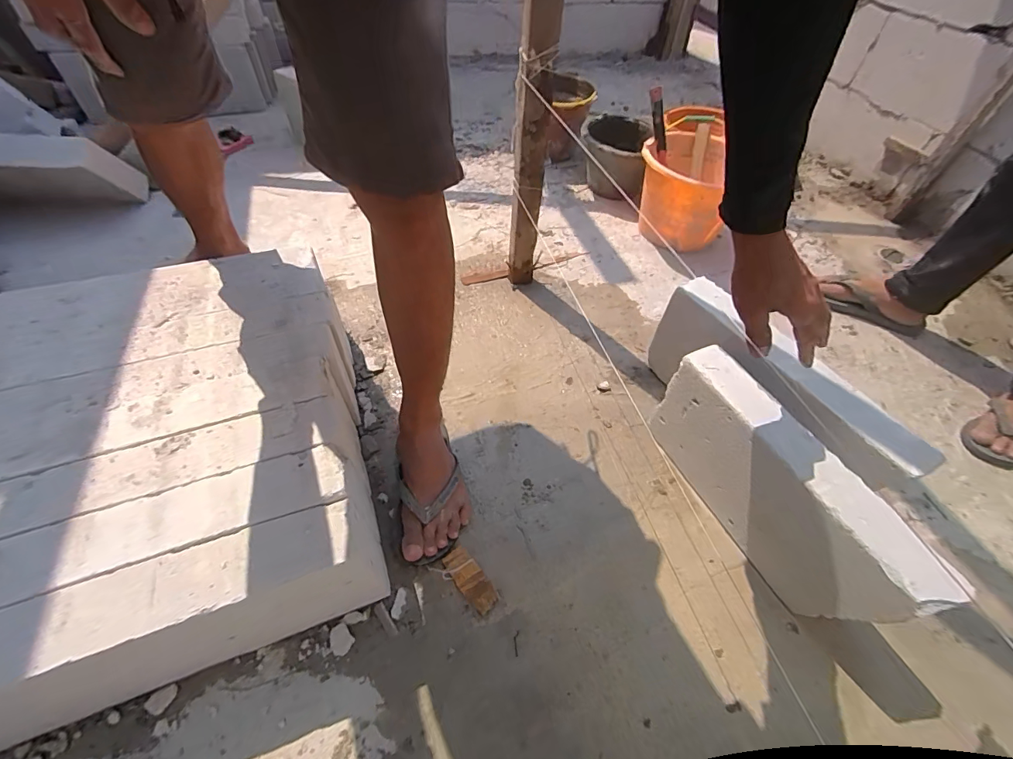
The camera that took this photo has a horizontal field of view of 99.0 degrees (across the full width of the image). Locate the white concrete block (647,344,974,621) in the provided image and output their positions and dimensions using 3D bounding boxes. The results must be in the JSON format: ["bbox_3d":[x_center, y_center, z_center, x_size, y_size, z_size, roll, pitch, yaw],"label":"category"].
[{"bbox_3d":[0.377,0.145,0.637,0.084,0.223,0.386,-22,56,-18],"label":"white concrete block"}]

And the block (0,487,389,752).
[{"bbox_3d":[-0.451,0.301,0.477,0.593,0.194,0.085,-16,54,-14],"label":"block"}]

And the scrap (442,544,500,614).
[{"bbox_3d":[-0.054,0.291,0.632,0.039,0.010,0.096,-35,61,-26],"label":"scrap"}]

